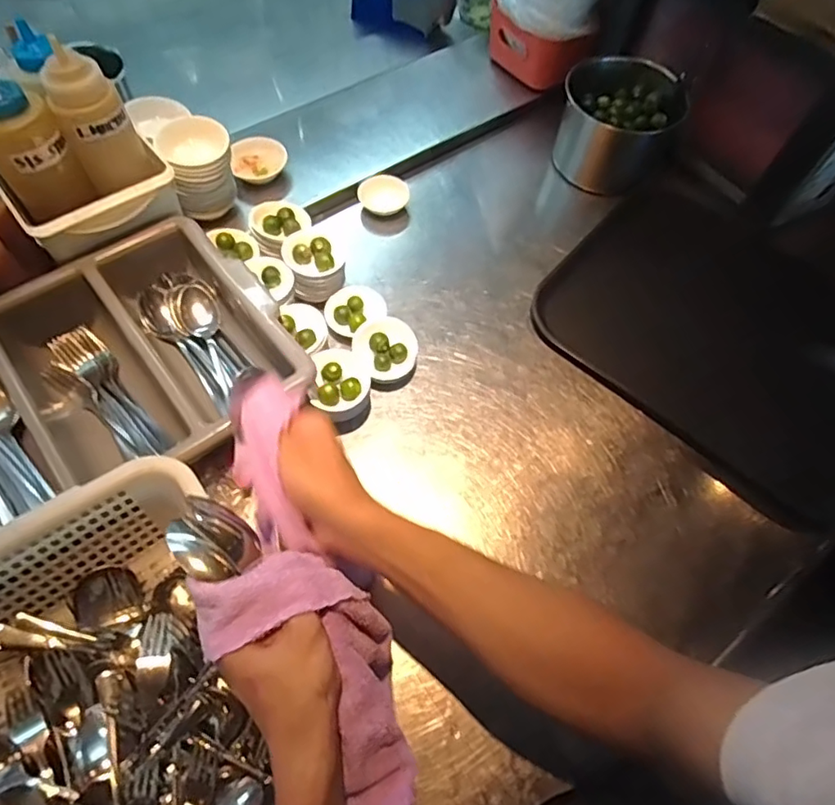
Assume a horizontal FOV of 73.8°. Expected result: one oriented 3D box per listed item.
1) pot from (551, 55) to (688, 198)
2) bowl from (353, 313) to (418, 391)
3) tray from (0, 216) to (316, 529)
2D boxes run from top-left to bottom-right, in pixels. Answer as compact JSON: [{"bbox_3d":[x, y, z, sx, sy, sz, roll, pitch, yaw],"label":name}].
[{"bbox_3d":[0.299,-0.422,0.829,0.161,0.128,0.185,23,63,8],"label":"pot"},{"bbox_3d":[-0.040,-0.063,0.674,0.074,0.036,0.081,1,62,-3],"label":"bowl"},{"bbox_3d":[-0.388,0.015,0.576,0.496,0.083,0.279,-34,69,-19],"label":"tray"}]

